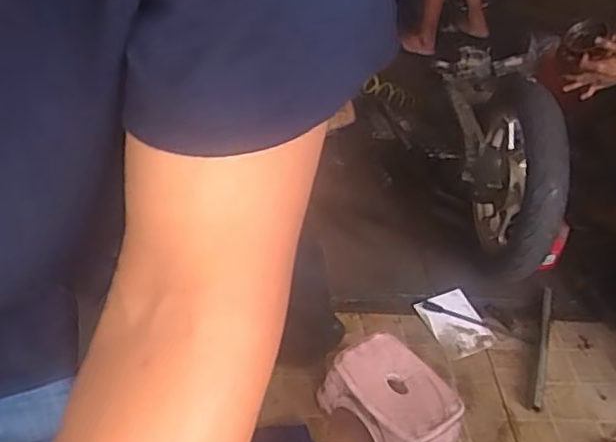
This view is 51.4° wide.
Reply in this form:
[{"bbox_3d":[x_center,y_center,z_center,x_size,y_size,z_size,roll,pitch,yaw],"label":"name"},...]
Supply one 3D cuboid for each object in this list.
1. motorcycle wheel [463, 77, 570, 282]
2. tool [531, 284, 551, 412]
[{"bbox_3d":[0.492,-0.097,1.661,0.149,0.494,0.522,3,38,-5],"label":"motorcycle wheel"},{"bbox_3d":[0.568,0.300,1.547,0.026,0.026,0.384,17,39,11],"label":"tool"}]

